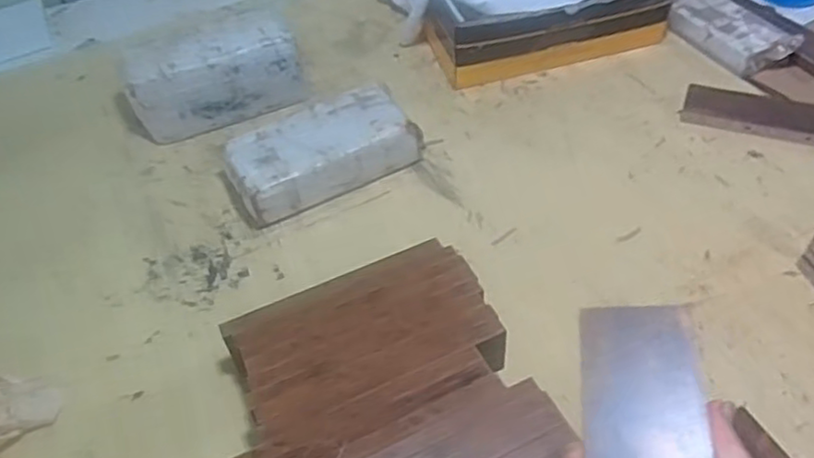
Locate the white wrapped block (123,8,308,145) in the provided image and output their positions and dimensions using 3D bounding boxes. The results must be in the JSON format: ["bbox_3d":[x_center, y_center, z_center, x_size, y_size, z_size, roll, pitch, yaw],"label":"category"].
[{"bbox_3d":[-0.244,-0.196,0.850,0.219,0.106,0.098,-21,50,-13],"label":"white wrapped block"}]

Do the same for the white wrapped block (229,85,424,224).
[{"bbox_3d":[-0.097,-0.087,0.769,0.214,0.064,0.109,-22,50,-14],"label":"white wrapped block"}]

